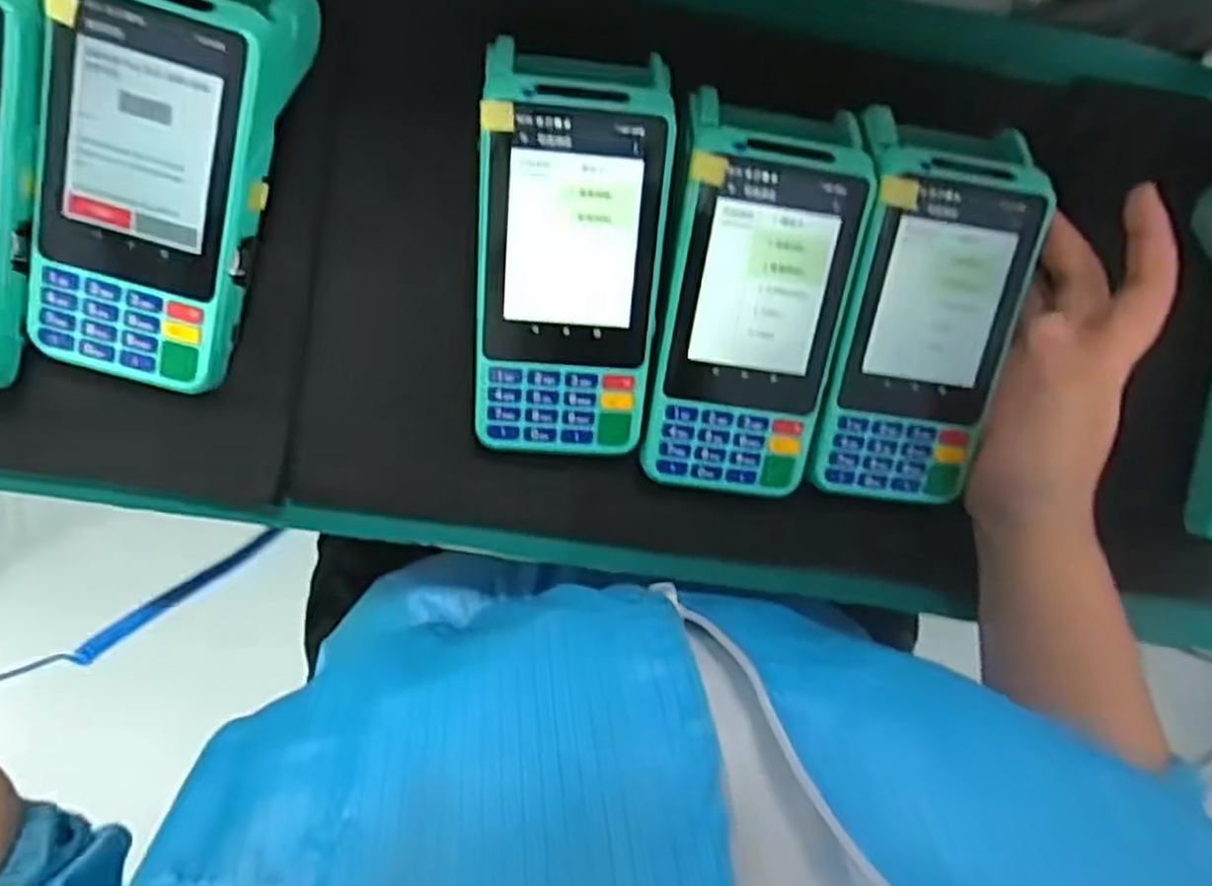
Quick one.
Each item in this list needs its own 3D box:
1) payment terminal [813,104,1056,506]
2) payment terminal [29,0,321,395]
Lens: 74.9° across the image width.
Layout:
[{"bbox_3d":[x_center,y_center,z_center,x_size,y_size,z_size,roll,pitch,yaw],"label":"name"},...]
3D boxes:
[{"bbox_3d":[0.139,-0.056,0.352,0.076,0.034,0.161,7,105,-7],"label":"payment terminal"},{"bbox_3d":[-0.175,-0.109,0.308,0.076,0.049,0.171,15,89,-7],"label":"payment terminal"}]

